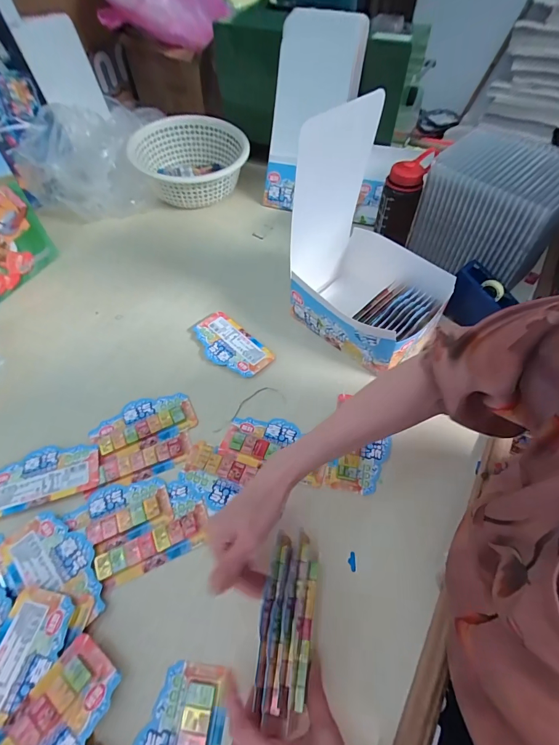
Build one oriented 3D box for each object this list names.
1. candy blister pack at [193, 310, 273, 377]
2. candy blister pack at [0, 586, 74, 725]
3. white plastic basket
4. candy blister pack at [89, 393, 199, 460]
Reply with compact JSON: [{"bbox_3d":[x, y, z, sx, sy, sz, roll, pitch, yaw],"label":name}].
[{"bbox_3d":[-0.084,-0.045,0.592,0.075,0.011,0.146,-39,63,-24],"label":"candy blister pack"},{"bbox_3d":[-0.260,0.296,0.345,0.066,0.013,0.143,10,55,8],"label":"candy blister pack"},{"bbox_3d":[-0.200,-0.487,0.839,0.255,0.110,0.247,-2,53,-2],"label":"white plastic basket"},{"bbox_3d":[-0.199,0.069,0.519,0.142,0.010,0.077,-22,57,-15],"label":"candy blister pack"}]

